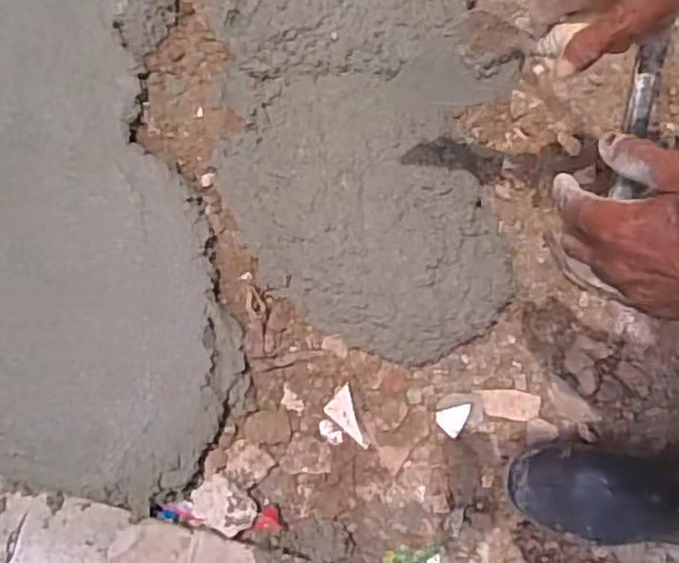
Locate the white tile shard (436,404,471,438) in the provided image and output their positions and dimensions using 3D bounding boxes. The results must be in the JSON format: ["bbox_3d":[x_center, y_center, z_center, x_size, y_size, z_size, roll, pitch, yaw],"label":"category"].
[{"bbox_3d":[0.121,0.146,0.748,0.030,0.006,0.038,25,80,4],"label":"white tile shard"}]

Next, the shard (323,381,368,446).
[{"bbox_3d":[0.016,0.144,0.741,0.060,0.009,0.036,42,81,7],"label":"shard"}]

